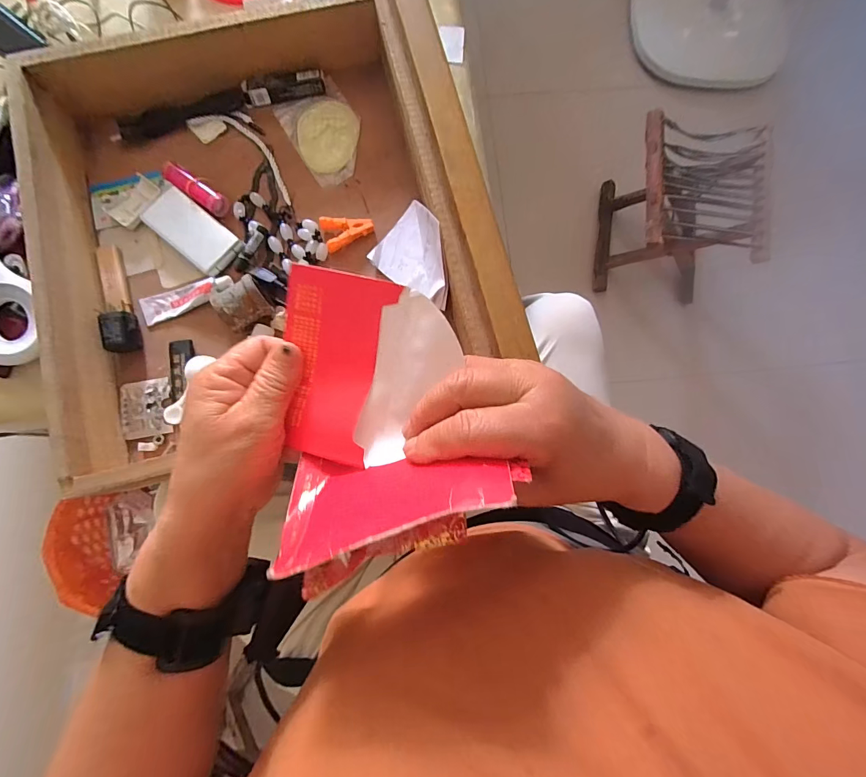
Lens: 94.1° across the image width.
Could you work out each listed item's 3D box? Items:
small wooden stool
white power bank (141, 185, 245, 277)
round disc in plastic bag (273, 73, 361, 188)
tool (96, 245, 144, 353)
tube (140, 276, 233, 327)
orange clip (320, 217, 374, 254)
[{"bbox_3d":[0.558,-0.403,0.948,0.258,0.302,0.297,4,81,-1],"label":"small wooden stool"},{"bbox_3d":[-0.260,-0.170,0.432,0.108,0.010,0.053,38,82,4],"label":"white power bank"},{"bbox_3d":[-0.121,-0.294,0.465,0.080,0.004,0.119,-30,84,-6],"label":"round disc in plastic bag"},{"bbox_3d":[-0.333,-0.099,0.419,0.025,0.028,0.123,-16,82,-4],"label":"tool"},{"bbox_3d":[-0.260,-0.098,0.425,0.099,0.020,0.029,-20,83,-5],"label":"tube"},{"bbox_3d":[-0.091,-0.171,0.437,0.054,0.013,0.035,-17,82,-4],"label":"orange clip"}]

